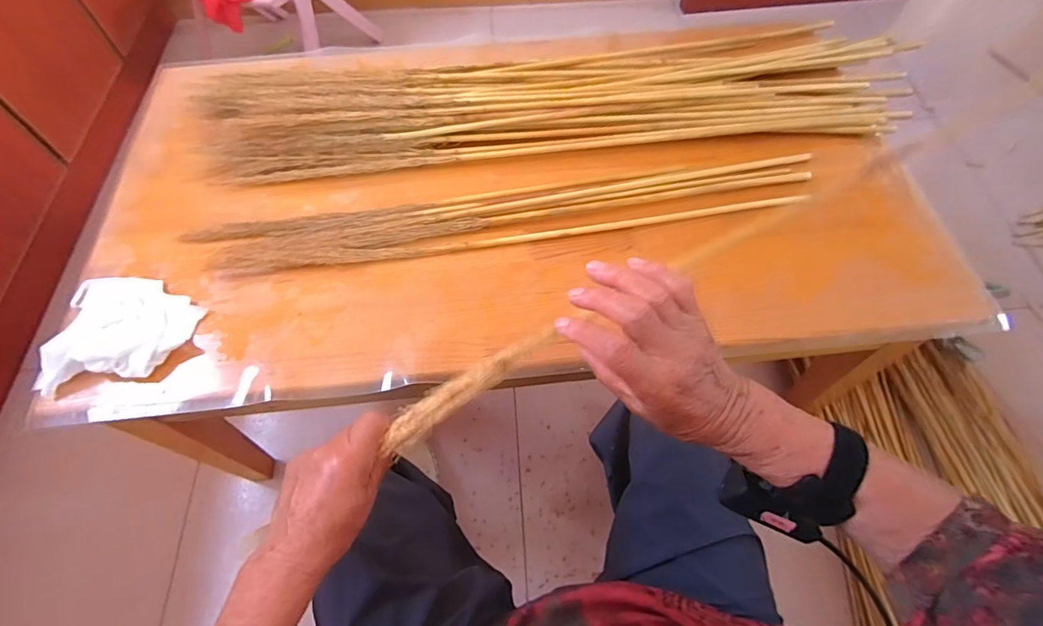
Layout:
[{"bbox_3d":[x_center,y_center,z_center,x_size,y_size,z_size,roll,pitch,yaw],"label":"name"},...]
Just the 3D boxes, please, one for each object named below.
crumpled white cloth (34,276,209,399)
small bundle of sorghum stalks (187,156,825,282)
[{"bbox_3d":[-0.453,0.018,0.569,0.149,0.030,0.142,-1,61,1],"label":"crumpled white cloth"},{"bbox_3d":[-0.012,-0.127,0.647,0.761,0.020,0.084,-8,61,-3],"label":"small bundle of sorghum stalks"}]

